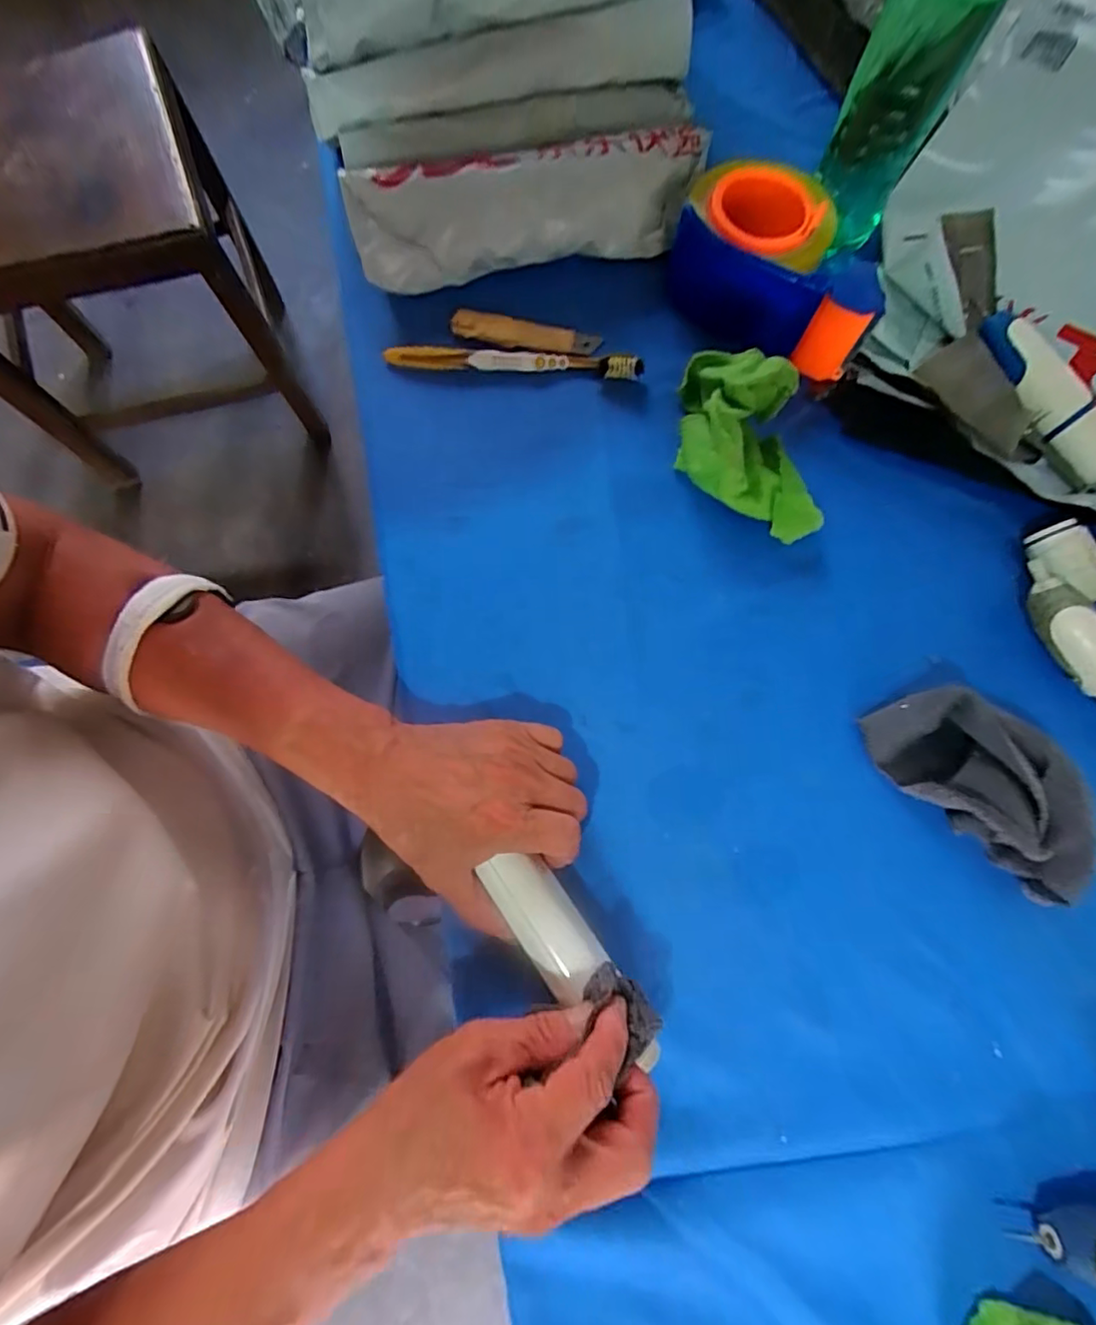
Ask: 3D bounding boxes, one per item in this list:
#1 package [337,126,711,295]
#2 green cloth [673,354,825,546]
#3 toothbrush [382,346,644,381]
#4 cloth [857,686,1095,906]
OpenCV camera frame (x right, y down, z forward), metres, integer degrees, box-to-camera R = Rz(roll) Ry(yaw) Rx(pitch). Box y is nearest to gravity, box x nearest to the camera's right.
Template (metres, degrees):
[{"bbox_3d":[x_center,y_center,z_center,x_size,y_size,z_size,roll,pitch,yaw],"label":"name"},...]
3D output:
[{"bbox_3d":[-0.011,-0.330,0.412,0.261,0.054,0.065,-12,77,-3],"label":"package"},{"bbox_3d":[0.131,-0.148,0.371,0.076,0.056,0.127,-6,77,-2],"label":"green cloth"},{"bbox_3d":[-0.024,-0.220,0.405,0.182,0.016,0.018,3,77,1],"label":"toothbrush"},{"bbox_3d":[0.259,0.067,0.330,0.134,0.036,0.073,42,80,9],"label":"cloth"}]

